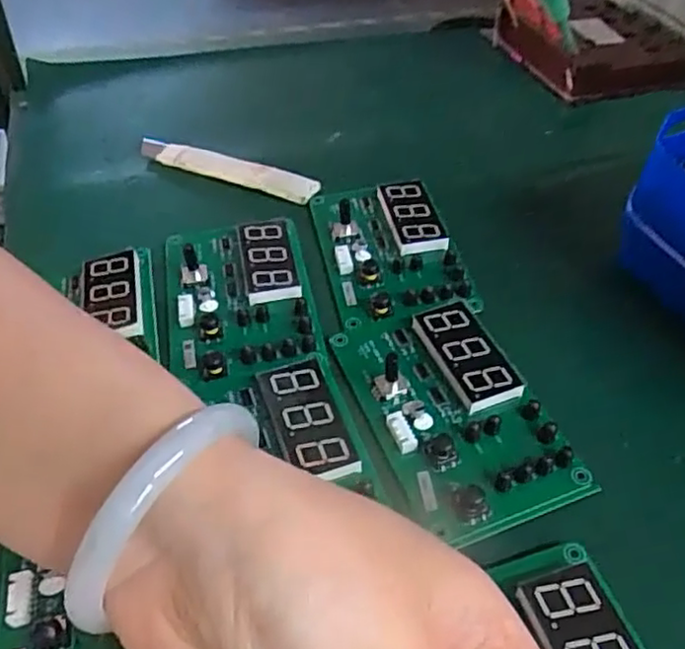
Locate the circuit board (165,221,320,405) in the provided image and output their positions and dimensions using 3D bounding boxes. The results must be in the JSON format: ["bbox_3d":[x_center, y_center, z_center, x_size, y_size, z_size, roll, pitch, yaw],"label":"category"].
[{"bbox_3d":[-0.057,-0.019,0.354,0.074,0.017,0.122,-7,45,-9],"label":"circuit board"}]

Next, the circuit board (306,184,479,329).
[{"bbox_3d":[0.026,-0.047,0.384,0.076,0.014,0.123,-5,45,-7],"label":"circuit board"}]

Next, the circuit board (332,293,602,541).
[{"bbox_3d":[0.049,0.037,0.305,0.077,0.020,0.118,-14,46,-15],"label":"circuit board"}]

